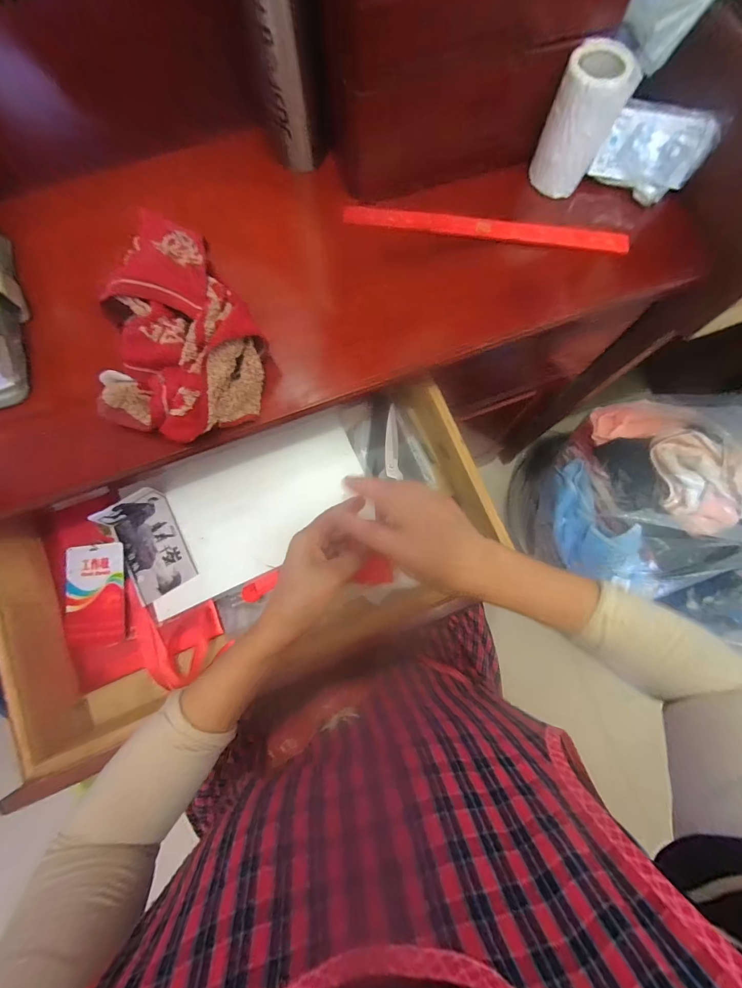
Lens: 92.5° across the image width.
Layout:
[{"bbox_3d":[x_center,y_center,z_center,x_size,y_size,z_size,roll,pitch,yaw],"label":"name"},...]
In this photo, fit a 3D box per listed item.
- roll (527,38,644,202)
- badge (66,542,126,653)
[{"bbox_3d":[0.225,-0.400,0.387,0.068,0.104,0.052,28,78,5],"label":"roll"},{"bbox_3d":[-0.336,0.124,0.430,0.073,0.009,0.122,-7,77,-2],"label":"badge"}]

